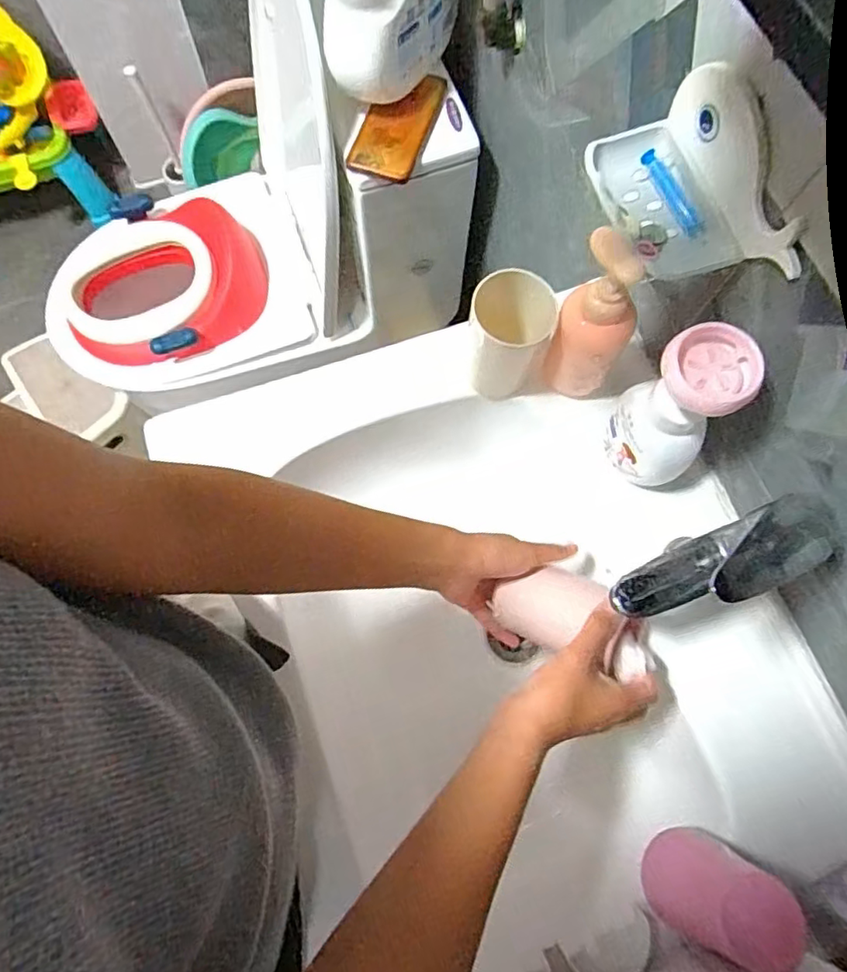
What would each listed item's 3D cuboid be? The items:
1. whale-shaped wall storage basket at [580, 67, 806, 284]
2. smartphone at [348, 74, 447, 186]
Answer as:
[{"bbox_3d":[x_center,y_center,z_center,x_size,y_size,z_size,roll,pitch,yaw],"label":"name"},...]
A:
[{"bbox_3d":[0.182,-0.201,0.406,0.082,0.080,0.160,-18,74,-8],"label":"whale-shaped wall storage basket"},{"bbox_3d":[-0.032,-0.427,0.693,0.077,0.016,0.142,20,84,-3],"label":"smartphone"}]

